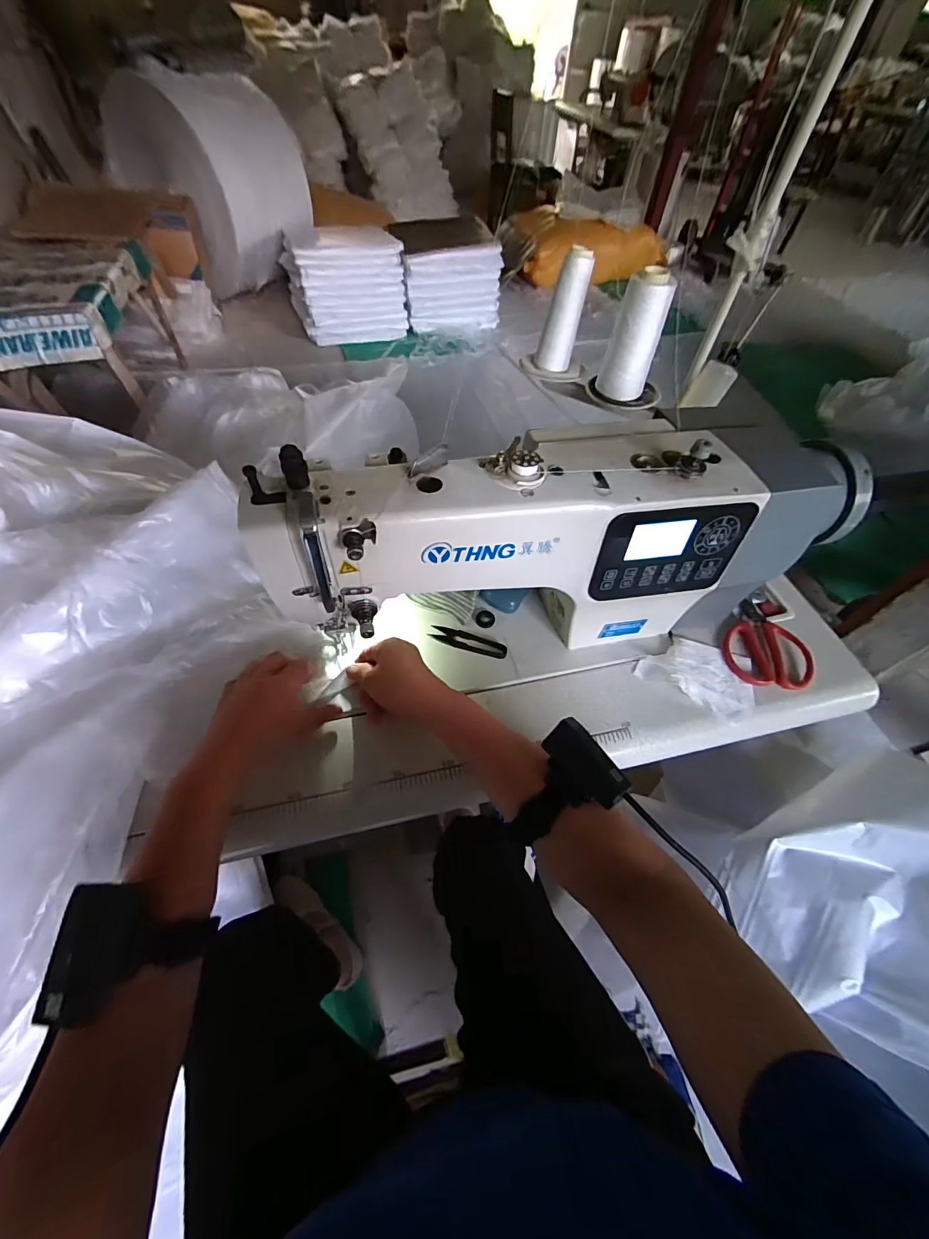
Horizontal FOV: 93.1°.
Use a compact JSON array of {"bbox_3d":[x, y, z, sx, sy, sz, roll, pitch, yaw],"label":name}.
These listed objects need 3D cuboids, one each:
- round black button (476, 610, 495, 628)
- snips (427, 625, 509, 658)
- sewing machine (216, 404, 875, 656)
[{"bbox_3d":[0.027,-0.001,0.570,0.025,0.006,0.024,2,55,-3],"label":"round black button"},{"bbox_3d":[0.005,0.027,0.548,0.096,0.007,0.025,15,55,6],"label":"snips"},{"bbox_3d":[0.093,-0.078,0.469,0.554,0.227,0.141,-8,56,-10],"label":"sewing machine"}]

